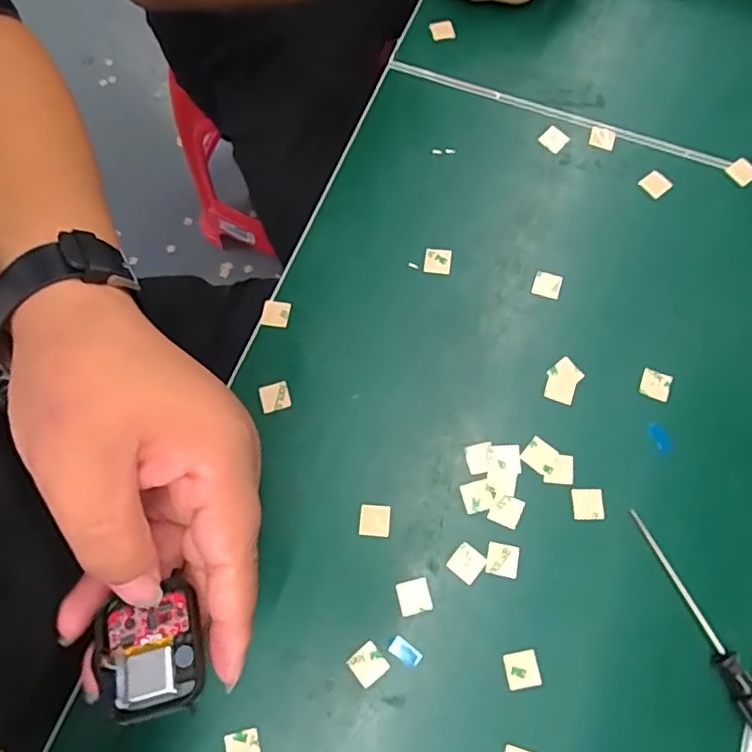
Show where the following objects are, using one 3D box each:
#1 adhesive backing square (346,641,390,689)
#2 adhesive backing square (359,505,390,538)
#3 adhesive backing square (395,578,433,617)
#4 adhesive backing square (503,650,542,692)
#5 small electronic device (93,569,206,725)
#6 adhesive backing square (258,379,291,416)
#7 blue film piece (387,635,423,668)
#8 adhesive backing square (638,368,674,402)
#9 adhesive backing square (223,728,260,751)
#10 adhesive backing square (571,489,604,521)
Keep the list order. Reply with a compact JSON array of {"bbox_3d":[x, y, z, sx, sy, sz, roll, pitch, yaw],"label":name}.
[{"bbox_3d":[-0.004,0.139,0.283,0.016,0.004,0.015,-40,75,-10],"label":"adhesive backing square"},{"bbox_3d":[-0.001,0.075,0.304,0.015,0.004,0.015,5,71,4],"label":"adhesive backing square"},{"bbox_3d":[0.019,0.110,0.293,0.016,0.004,0.016,-12,72,-6],"label":"adhesive backing square"},{"bbox_3d":[0.070,0.141,0.282,0.015,0.004,0.016,-10,73,-3],"label":"adhesive backing square"},{"bbox_3d":[-0.080,0.099,0.209,0.038,0.006,0.041,-19,71,-4],"label":"small electronic device"},{"bbox_3d":[-0.056,0.012,0.326,0.016,0.004,0.016,-20,71,-5],"label":"adhesive backing square"},{"bbox_3d":[0.014,0.133,0.283,0.016,0.004,0.008,33,75,12],"label":"blue film piece"},{"bbox_3d":[0.155,0.005,0.327,0.016,0.004,0.015,20,82,5],"label":"adhesive backing square"},{"bbox_3d":[-0.062,0.173,0.273,0.015,0.004,0.016,-14,72,-7],"label":"adhesive backing square"},{"bbox_3d":[0.110,0.067,0.306,0.016,0.004,0.016,-3,78,5],"label":"adhesive backing square"}]

